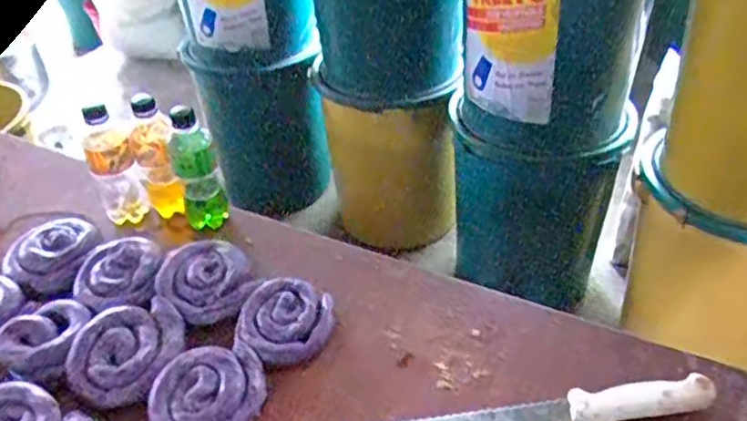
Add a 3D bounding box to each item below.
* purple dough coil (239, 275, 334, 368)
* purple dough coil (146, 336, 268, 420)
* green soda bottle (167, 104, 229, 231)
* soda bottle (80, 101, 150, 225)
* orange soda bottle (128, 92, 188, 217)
[{"bbox_3d":[-0.096,0.124,0.746,0.102,0.030,0.103,-3,39,2],"label":"purple dough coil"},{"bbox_3d":[-0.165,0.187,0.672,0.116,0.034,0.100,-19,41,-17],"label":"purple dough coil"},{"bbox_3d":[-0.227,-0.052,0.862,0.057,0.156,0.048,-20,41,-19],"label":"green soda bottle"},{"bbox_3d":[-0.347,-0.050,0.895,0.056,0.146,0.069,-21,42,-20],"label":"soda bottle"},{"bbox_3d":[-0.285,-0.064,0.878,0.056,0.159,0.060,-20,41,-19],"label":"orange soda bottle"}]

